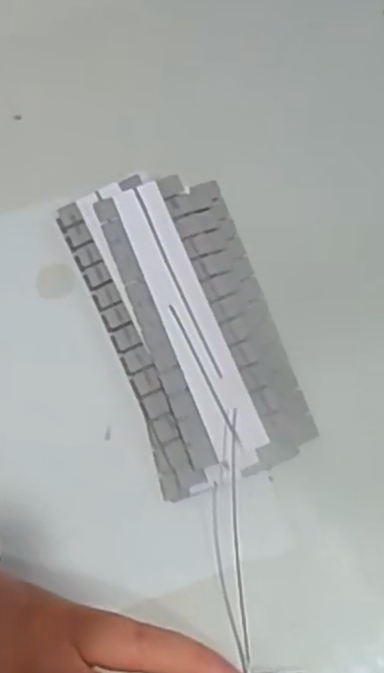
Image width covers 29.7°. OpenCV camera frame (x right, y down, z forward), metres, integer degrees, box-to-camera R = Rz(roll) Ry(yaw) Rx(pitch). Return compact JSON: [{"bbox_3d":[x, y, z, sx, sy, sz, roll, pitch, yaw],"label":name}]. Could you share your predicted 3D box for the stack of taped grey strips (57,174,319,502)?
[{"bbox_3d":[-0.002,-0.007,0.294,0.066,0.014,0.133,-20,66,-6],"label":"stack of taped grey strips"}]

